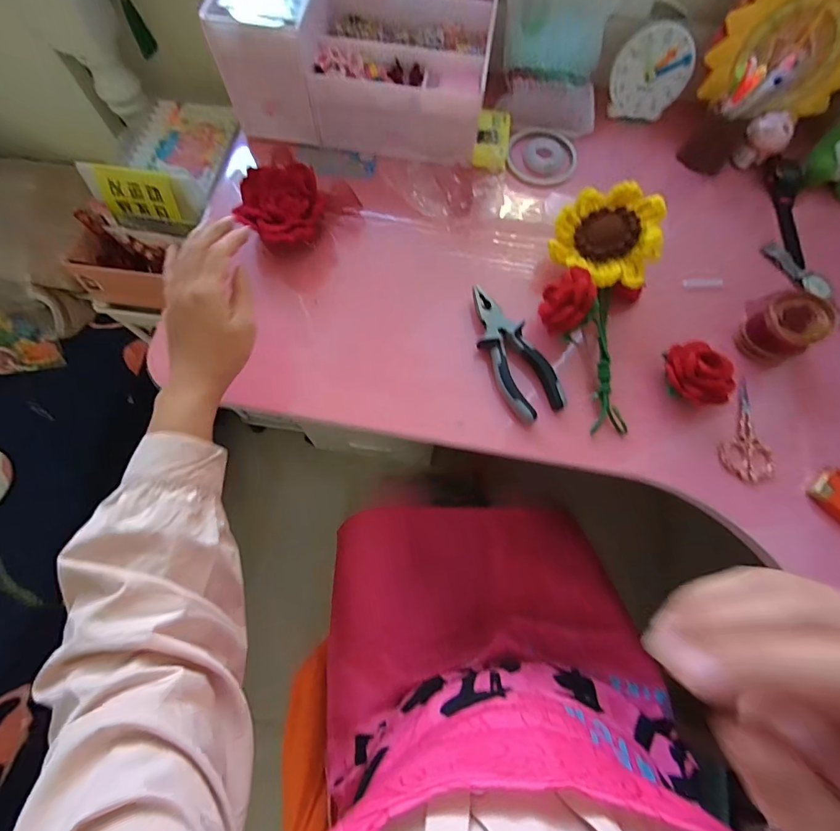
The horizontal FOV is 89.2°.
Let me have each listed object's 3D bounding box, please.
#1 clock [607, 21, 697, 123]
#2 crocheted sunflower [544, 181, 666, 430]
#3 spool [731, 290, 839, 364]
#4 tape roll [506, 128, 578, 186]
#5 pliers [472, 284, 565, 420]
[{"bbox_3d":[0.283,-0.418,0.525,0.091,0.093,0.025,13,71,2],"label":"clock"},{"bbox_3d":[0.189,-0.114,0.431,0.108,0.057,0.259,0,85,-3],"label":"crocheted sunflower"},{"bbox_3d":[0.370,-0.091,0.436,0.071,0.050,0.061,-25,74,-11],"label":"spool"},{"bbox_3d":[0.154,-0.326,0.540,0.086,0.023,0.086,1,71,-2],"label":"tape roll"},{"bbox_3d":[0.091,-0.066,0.438,0.057,0.018,0.150,-25,74,-11],"label":"pliers"}]

